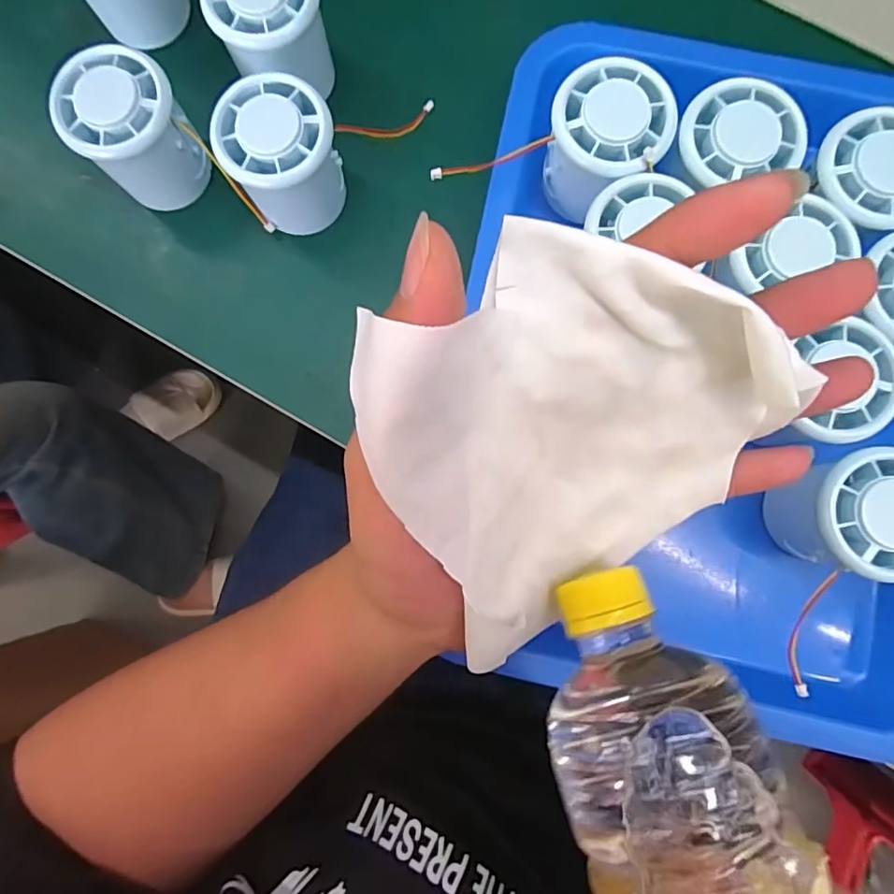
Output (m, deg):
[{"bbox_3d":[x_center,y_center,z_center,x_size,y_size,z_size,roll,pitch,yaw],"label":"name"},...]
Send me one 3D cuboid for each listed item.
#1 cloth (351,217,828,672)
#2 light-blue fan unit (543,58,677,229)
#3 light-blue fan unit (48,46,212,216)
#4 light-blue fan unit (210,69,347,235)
[{"bbox_3d":[0.044,0.003,0.164,0.118,0.040,0.130,-28,123,-9],"label":"cloth"},{"bbox_3d":[0.077,-0.149,0.274,0.057,0.050,0.060,0,84,0],"label":"light-blue fan unit"},{"bbox_3d":[-0.163,-0.165,0.289,0.054,0.060,0.054,0,84,0],"label":"light-blue fan unit"},{"bbox_3d":[-0.084,-0.149,0.284,0.053,0.059,0.054,0,84,0],"label":"light-blue fan unit"}]

